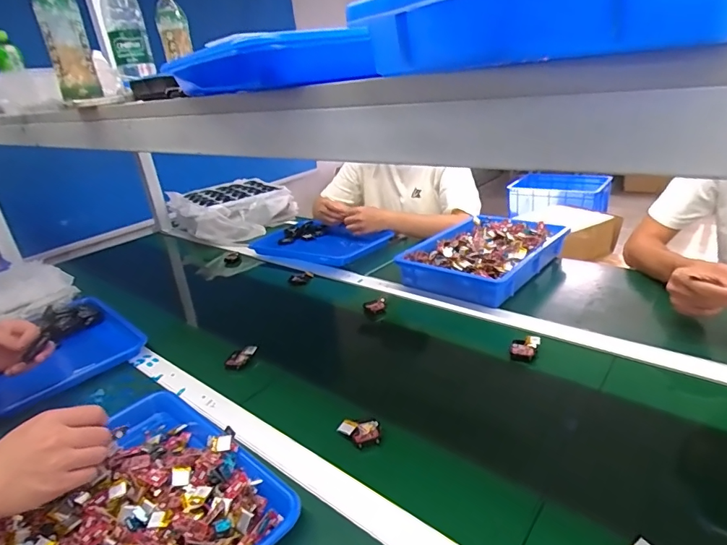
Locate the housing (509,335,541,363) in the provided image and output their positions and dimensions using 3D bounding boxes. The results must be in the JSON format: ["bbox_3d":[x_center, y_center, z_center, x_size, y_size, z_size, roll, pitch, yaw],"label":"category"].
[{"bbox_3d":[0.252,0.119,0.702,0.038,0.026,0.046,9,28,31],"label":"housing"}]

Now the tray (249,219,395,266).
[{"bbox_3d":[-0.126,-0.086,1.244,0.366,0.046,0.239,12,30,36],"label":"tray"}]

